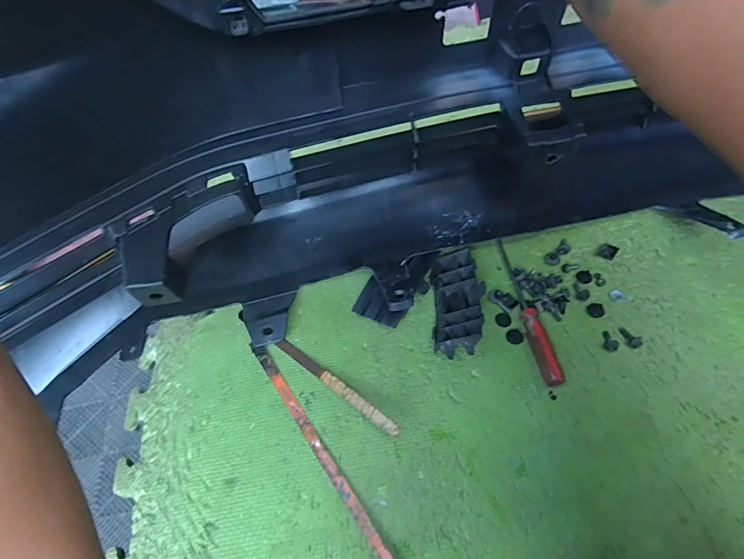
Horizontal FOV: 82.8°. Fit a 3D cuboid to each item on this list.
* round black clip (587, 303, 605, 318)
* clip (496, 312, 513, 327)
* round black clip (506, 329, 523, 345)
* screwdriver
[{"bbox_3d":[0.279,0.038,0.522,0.021,0.004,0.019,-24,61,-13],"label":"round black clip"},{"bbox_3d":[0.165,0.051,0.531,0.018,0.006,0.021,-28,62,-15],"label":"clip"},{"bbox_3d":[0.175,0.070,0.516,0.018,0.006,0.020,-19,60,-10],"label":"round black clip"},{"bbox_3d":[0.194,0.030,0.527,0.024,0.023,0.208,-6,59,-2],"label":"screwdriver"}]

